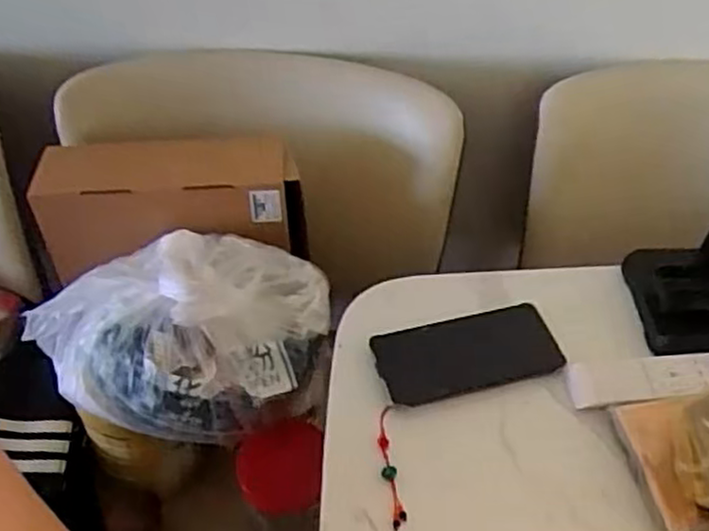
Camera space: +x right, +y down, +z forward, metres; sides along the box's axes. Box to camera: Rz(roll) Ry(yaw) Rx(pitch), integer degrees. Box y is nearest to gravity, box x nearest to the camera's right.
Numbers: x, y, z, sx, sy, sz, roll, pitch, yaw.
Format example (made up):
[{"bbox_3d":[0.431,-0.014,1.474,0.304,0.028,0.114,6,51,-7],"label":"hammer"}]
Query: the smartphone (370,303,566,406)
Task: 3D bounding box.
[{"bbox_3d":[0.100,0.076,0.625,0.159,0.007,0.075,-13,51,-9],"label":"smartphone"}]

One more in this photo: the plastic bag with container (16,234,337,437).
[{"bbox_3d":[-0.160,0.054,0.649,0.271,0.180,0.153,-13,50,-11],"label":"plastic bag with container"}]

